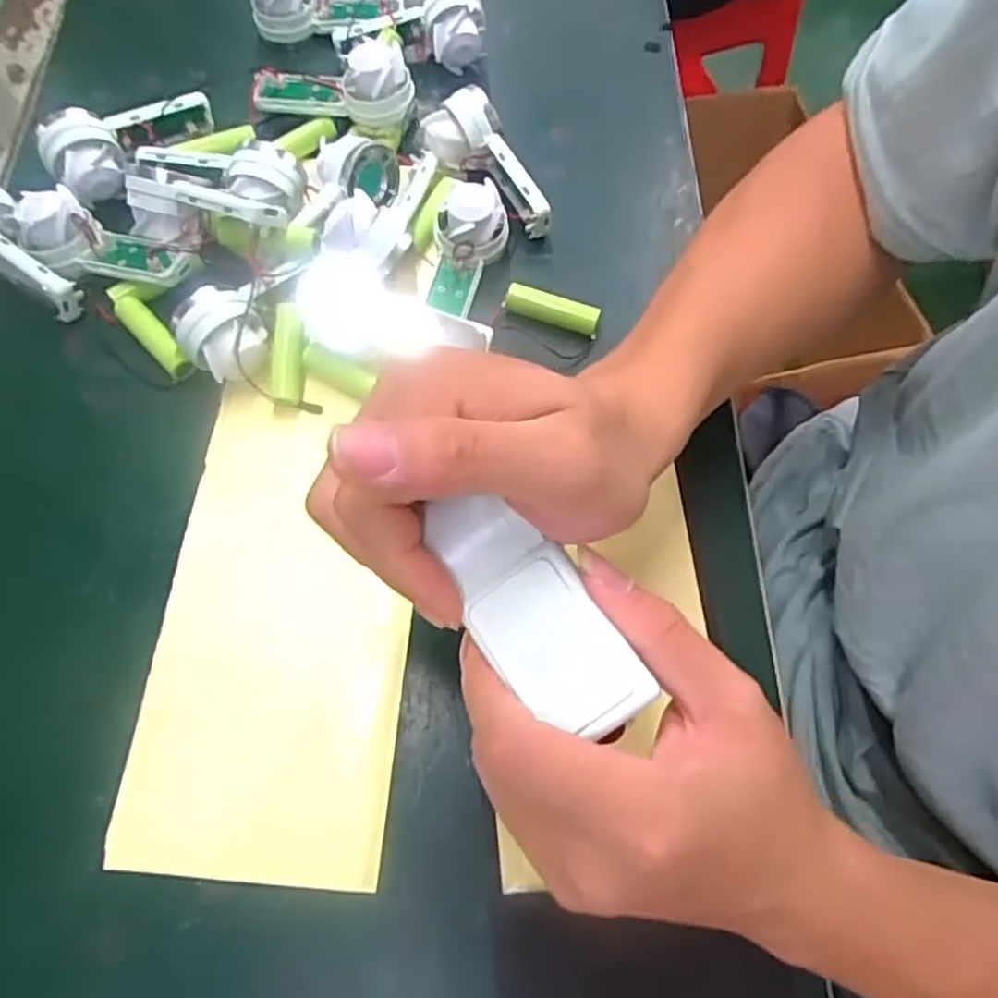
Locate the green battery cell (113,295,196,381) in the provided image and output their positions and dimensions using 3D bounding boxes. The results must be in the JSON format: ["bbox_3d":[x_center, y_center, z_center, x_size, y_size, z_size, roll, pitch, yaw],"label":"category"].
[{"bbox_3d":[-0.175,-0.083,0.362,0.014,0.018,0.054,-41,75,-16],"label":"green battery cell"}]

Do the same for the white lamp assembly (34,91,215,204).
[{"bbox_3d":[-0.201,-0.197,0.396,0.091,0.039,0.035,-29,72,-12],"label":"white lamp assembly"}]

